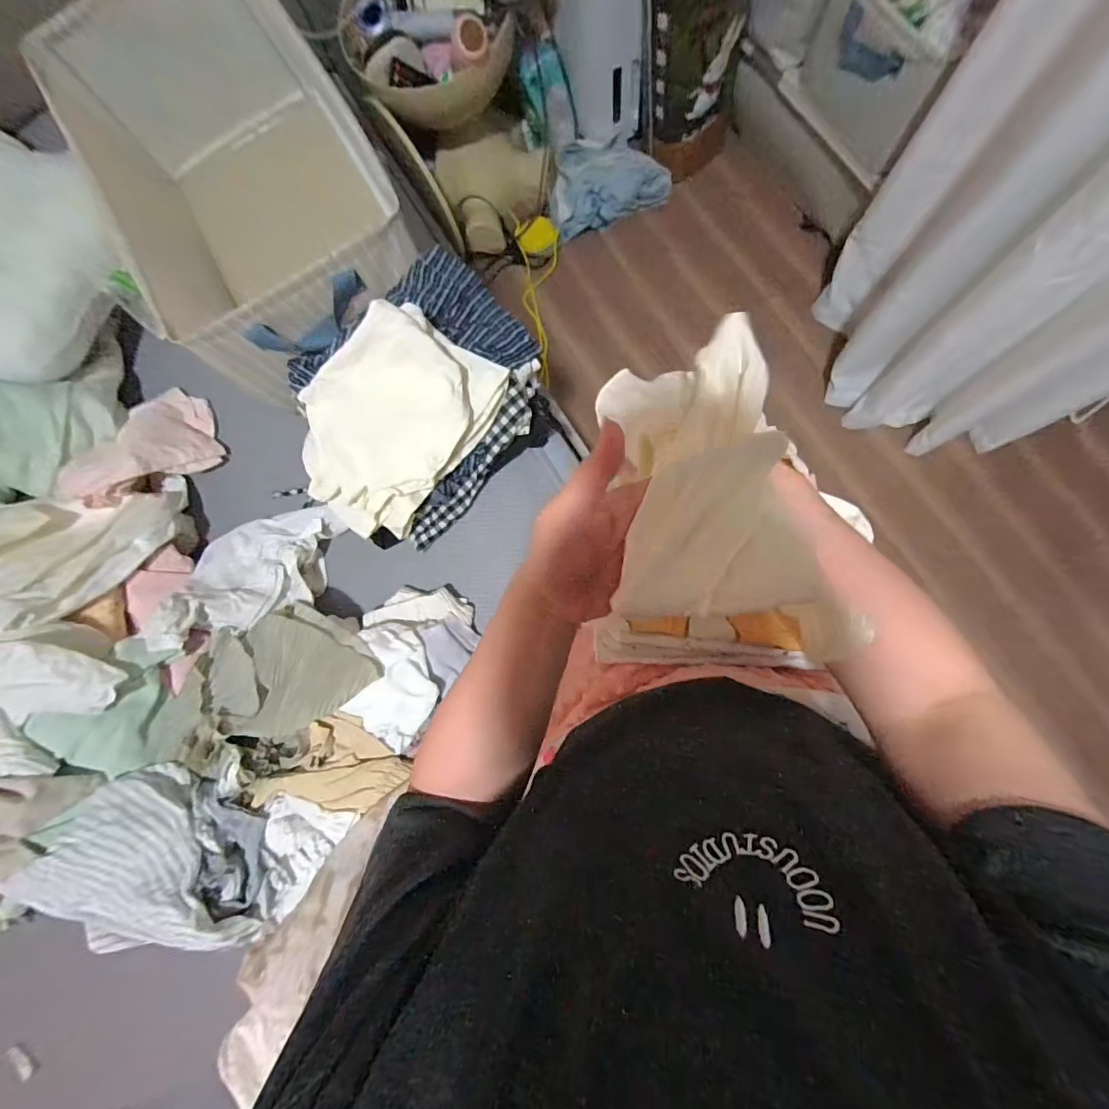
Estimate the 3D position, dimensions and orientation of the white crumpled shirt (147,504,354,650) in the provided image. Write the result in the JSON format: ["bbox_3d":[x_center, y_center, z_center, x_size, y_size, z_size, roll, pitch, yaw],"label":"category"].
[{"bbox_3d":[-0.383,0.023,0.599,0.150,0.125,0.182,3,85,8],"label":"white crumpled shirt"}]

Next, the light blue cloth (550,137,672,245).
[{"bbox_3d":[0.123,-0.944,1.189,0.282,0.079,0.193,-17,83,6],"label":"light blue cloth"}]

